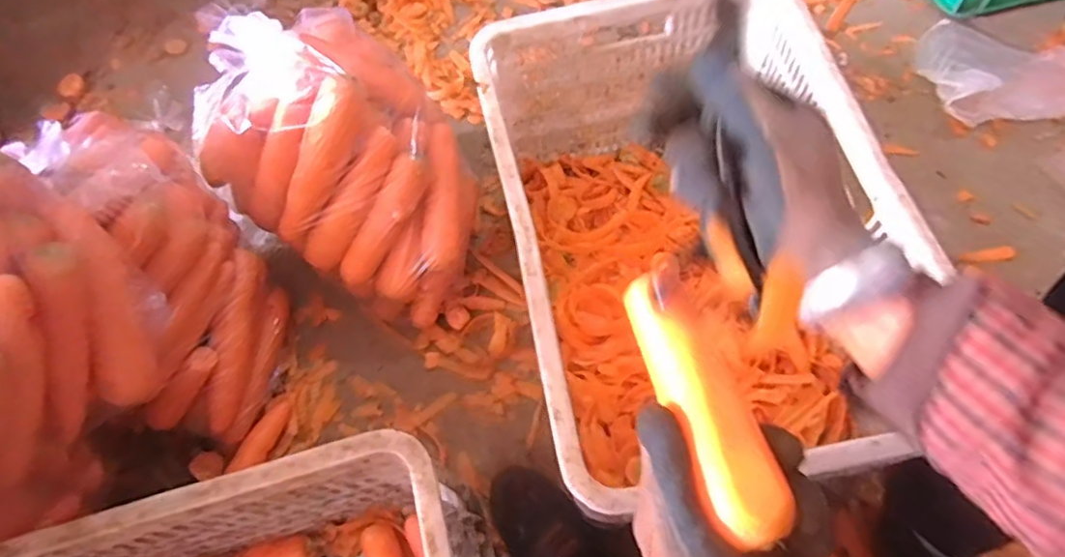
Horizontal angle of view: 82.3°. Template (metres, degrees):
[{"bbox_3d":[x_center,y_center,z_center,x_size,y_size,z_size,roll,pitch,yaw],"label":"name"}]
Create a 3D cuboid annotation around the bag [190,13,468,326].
[{"bbox_3d":[-0.233,-0.150,0.746,0.343,0.234,0.242,31,71,16],"label":"bag"}]

